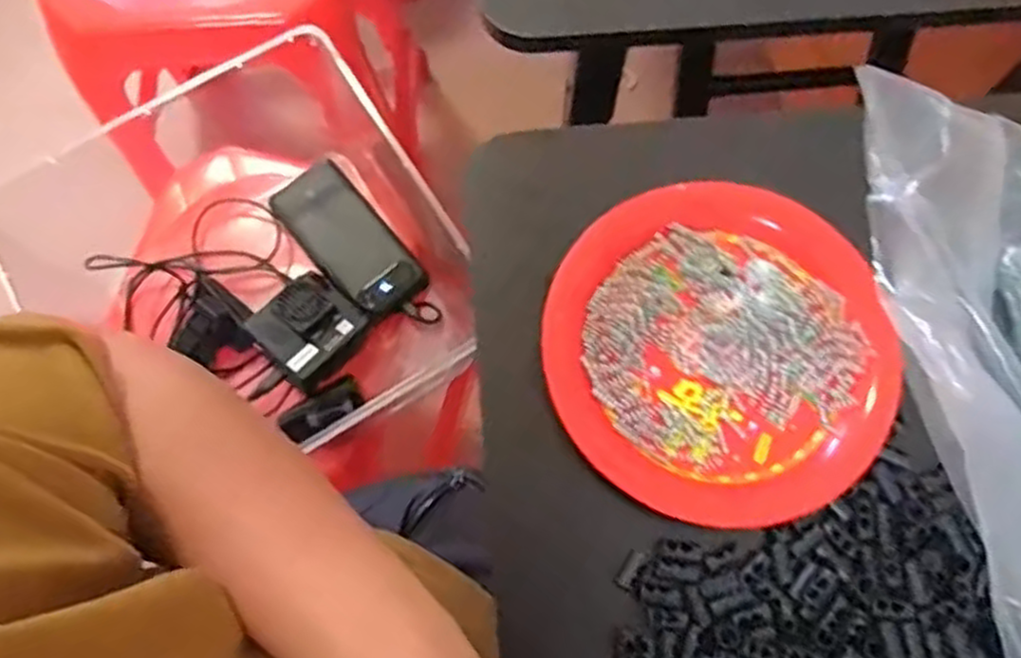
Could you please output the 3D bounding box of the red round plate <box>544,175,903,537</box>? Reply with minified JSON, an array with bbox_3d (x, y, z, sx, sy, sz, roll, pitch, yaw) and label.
[{"bbox_3d":[0.100,0.009,0.364,0.157,0.020,0.167,0,74,0],"label":"red round plate"}]

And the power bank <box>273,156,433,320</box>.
[{"bbox_3d":[-0.144,-0.078,0.678,0.069,0.031,0.154,-41,78,-11],"label":"power bank"}]

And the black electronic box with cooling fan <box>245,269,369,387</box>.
[{"bbox_3d":[-0.167,-0.001,0.621,0.071,0.042,0.078,44,79,11],"label":"black electronic box with cooling fan"}]

